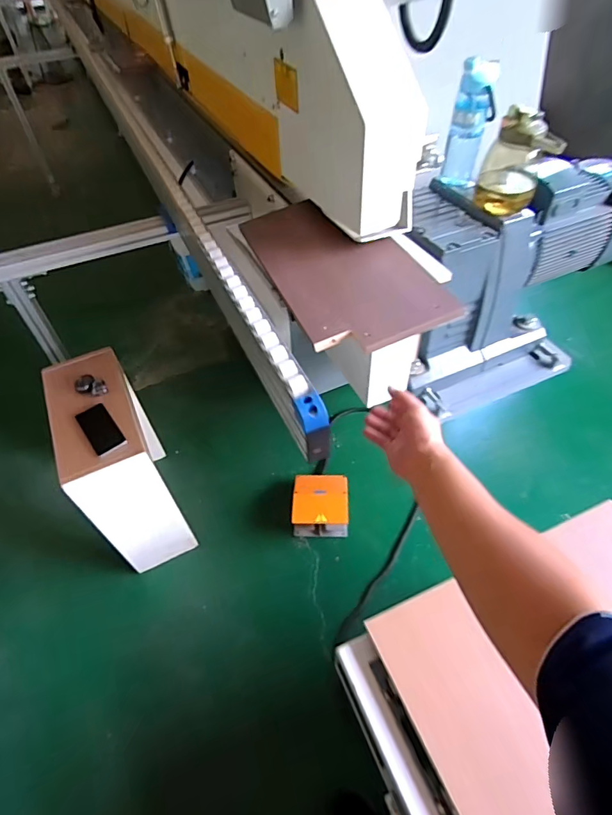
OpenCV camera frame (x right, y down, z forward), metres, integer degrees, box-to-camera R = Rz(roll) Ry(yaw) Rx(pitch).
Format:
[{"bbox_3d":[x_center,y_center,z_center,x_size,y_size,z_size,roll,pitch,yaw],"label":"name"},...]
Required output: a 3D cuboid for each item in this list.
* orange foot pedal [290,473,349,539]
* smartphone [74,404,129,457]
[{"bbox_3d":[0.048,0.315,1.481,0.179,0.112,0.181,-1,50,3],"label":"orange foot pedal"},{"bbox_3d":[-0.513,0.052,1.132,0.074,0.012,0.160,-31,55,-22],"label":"smartphone"}]

